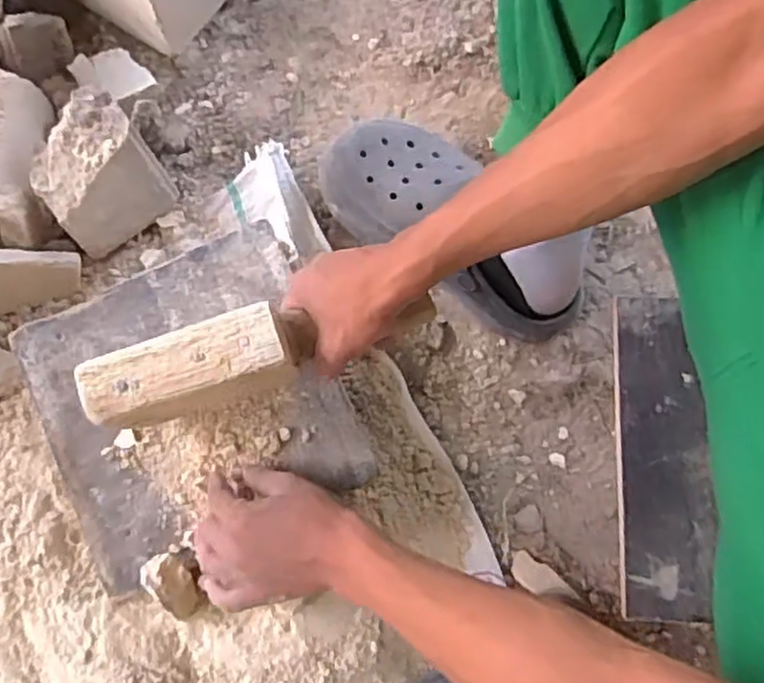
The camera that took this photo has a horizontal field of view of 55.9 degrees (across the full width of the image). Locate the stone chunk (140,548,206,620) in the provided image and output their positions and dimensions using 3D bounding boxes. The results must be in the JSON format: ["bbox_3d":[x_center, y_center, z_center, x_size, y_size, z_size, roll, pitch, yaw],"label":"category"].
[{"bbox_3d":[-0.165,0.193,0.567,0.030,0.041,0.053,-17,77,-2],"label":"stone chunk"}]

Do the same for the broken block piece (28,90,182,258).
[{"bbox_3d":[-0.267,-0.159,0.679,0.121,0.070,0.115,-37,87,6],"label":"broken block piece"}]

